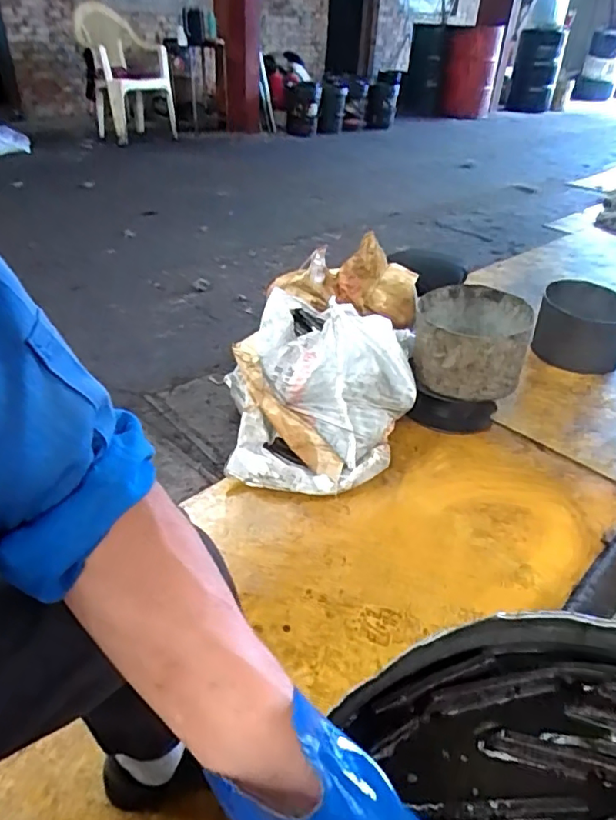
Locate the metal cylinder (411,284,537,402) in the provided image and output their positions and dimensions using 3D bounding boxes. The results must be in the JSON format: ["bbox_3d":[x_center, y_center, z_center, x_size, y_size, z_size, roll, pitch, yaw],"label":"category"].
[{"bbox_3d":[0.409,-0.174,1.435,0.272,0.178,0.270,13,37,13],"label":"metal cylinder"}]

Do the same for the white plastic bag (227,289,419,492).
[{"bbox_3d":[0.031,-0.032,1.309,0.439,0.313,0.370,1,35,2],"label":"white plastic bag"}]

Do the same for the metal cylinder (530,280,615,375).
[{"bbox_3d":[0.844,-0.262,1.722,0.256,0.190,0.272,19,39,20],"label":"metal cylinder"}]

